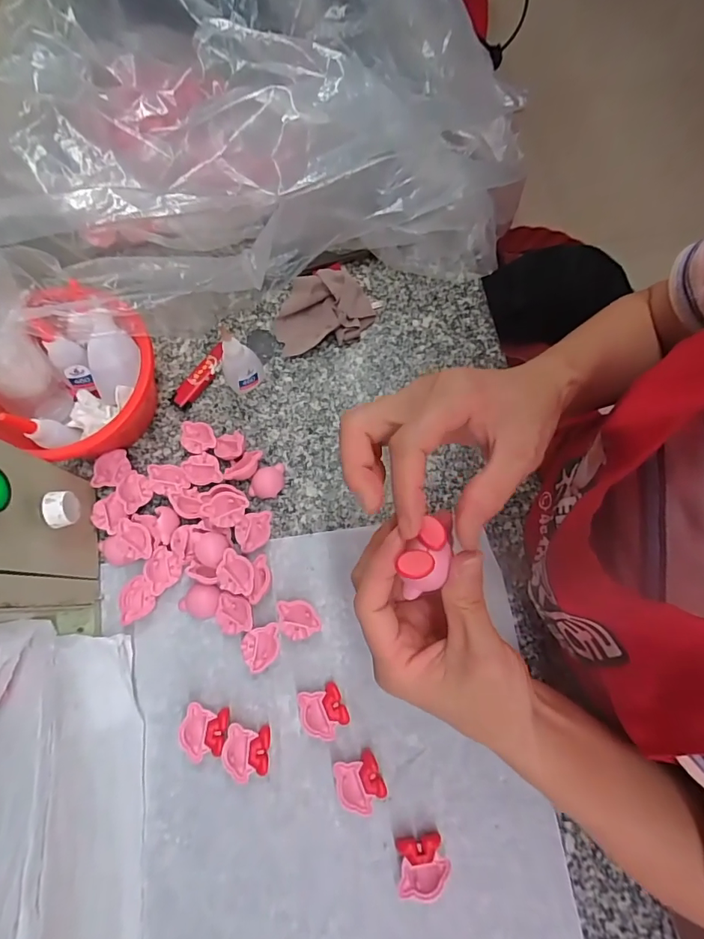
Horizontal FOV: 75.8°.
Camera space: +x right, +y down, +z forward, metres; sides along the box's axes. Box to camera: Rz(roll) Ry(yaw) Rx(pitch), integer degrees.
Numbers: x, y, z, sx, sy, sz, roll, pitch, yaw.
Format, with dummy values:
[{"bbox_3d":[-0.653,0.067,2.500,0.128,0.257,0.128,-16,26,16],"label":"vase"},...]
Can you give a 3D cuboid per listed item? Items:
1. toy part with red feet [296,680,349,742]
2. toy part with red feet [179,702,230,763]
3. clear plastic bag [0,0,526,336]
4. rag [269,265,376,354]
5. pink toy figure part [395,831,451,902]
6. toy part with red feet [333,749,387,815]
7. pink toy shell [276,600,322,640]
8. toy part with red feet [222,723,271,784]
[{"bbox_3d":[-0.021,0.184,0.343,0.034,0.017,0.035,-18,73,-5],"label":"toy part with red feet"},{"bbox_3d":[-0.110,0.197,0.338,0.032,0.019,0.034,15,73,5],"label":"toy part with red feet"},{"bbox_3d":[-0.069,-0.357,0.431,0.499,0.177,0.389,-20,73,-6],"label":"clear plastic bag"},{"bbox_3d":[-0.030,-0.157,0.441,0.094,0.031,0.071,-15,73,-4],"label":"rag"},{"bbox_3d":[0.049,0.275,0.313,0.035,0.015,0.031,-11,73,-3],"label":"pink toy figure part"},{"bbox_3d":[0.006,0.229,0.329,0.033,0.017,0.035,-17,73,-5],"label":"toy part with red feet"},{"bbox_3d":[-0.042,0.120,0.364,0.032,0.014,0.029,-6,72,-1],"label":"pink toy shell"},{"bbox_3d":[-0.078,0.210,0.336,0.033,0.015,0.035,6,72,3],"label":"toy part with red feet"}]

